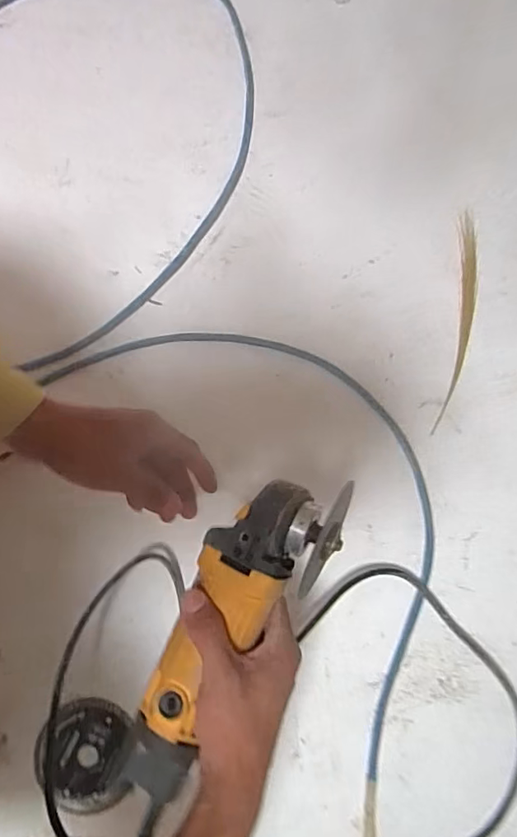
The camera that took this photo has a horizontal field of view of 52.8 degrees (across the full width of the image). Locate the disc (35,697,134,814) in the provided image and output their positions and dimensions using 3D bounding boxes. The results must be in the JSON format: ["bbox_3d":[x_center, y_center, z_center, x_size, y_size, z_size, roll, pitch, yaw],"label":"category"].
[{"bbox_3d":[-0.164,0.319,0.493,0.089,0.007,0.094,-3,80,-2],"label":"disc"}]

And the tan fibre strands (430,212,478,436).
[{"bbox_3d":[0.223,-0.109,0.577,0.031,0.007,0.254,10,79,1],"label":"tan fibre strands"}]

